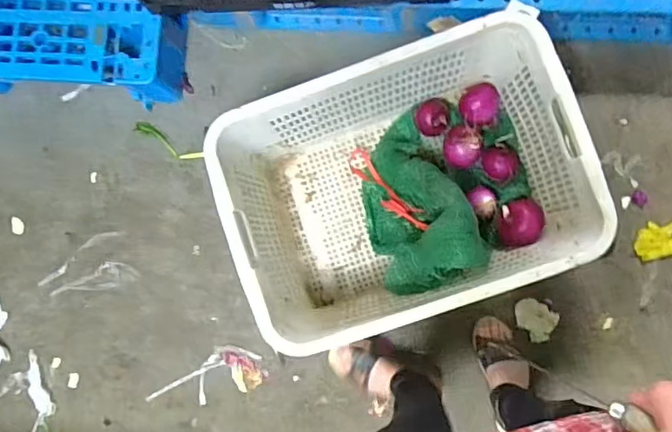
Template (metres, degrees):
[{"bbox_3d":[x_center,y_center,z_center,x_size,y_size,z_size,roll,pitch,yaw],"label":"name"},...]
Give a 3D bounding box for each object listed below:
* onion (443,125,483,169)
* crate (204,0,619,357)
[{"bbox_3d":[0.255,-0.137,1.099,0.075,0.063,0.078,0,88,6],"label":"onion"},{"bbox_3d":[0.118,-0.059,1.021,0.584,0.278,0.457,-21,86,5],"label":"crate"}]

